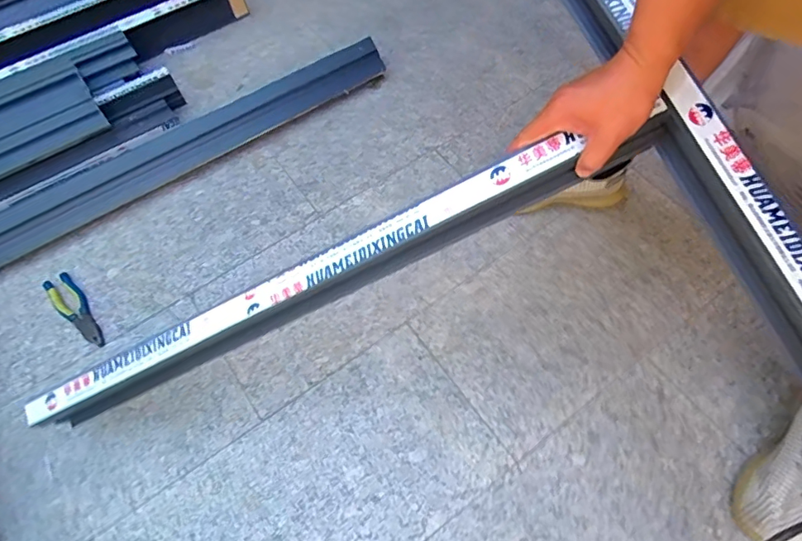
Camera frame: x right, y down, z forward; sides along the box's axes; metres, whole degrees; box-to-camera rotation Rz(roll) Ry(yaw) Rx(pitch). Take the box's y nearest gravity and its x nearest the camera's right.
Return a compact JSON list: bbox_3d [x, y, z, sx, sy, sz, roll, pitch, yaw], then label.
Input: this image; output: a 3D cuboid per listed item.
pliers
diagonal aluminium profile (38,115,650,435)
[{"bbox_3d":[-0.618,0.074,0.912,0.187,0.017,0.049,40,71,22],"label":"pliers"},{"bbox_3d":[-0.108,0.016,0.637,0.889,0.089,0.050,-25,61,12],"label":"diagonal aluminium profile"}]

